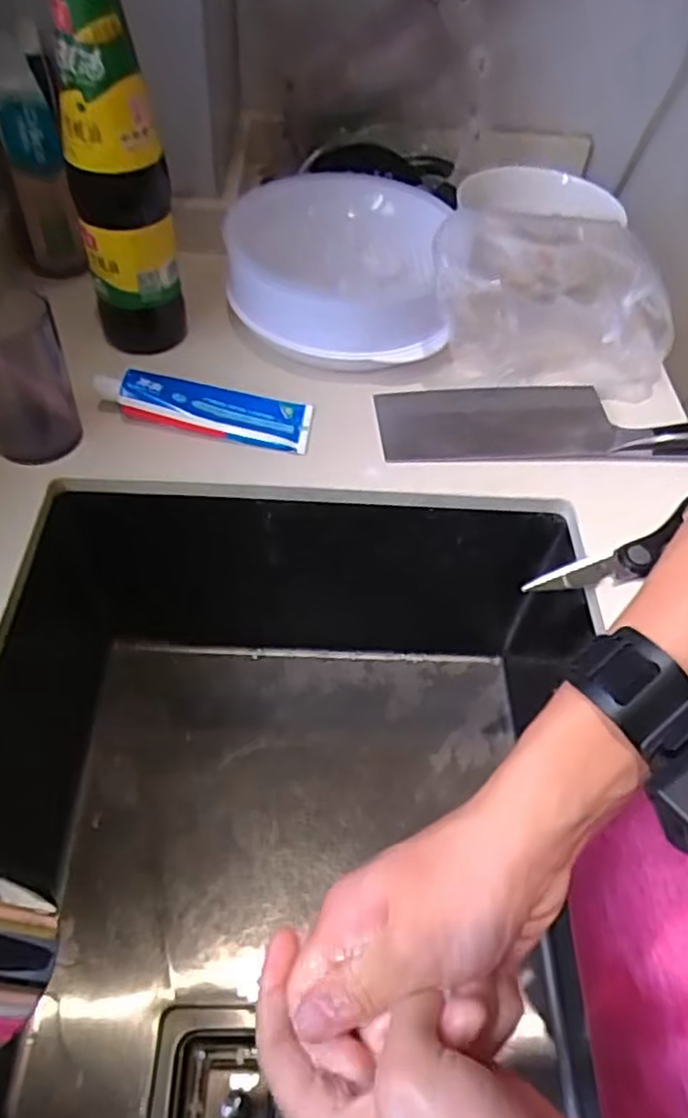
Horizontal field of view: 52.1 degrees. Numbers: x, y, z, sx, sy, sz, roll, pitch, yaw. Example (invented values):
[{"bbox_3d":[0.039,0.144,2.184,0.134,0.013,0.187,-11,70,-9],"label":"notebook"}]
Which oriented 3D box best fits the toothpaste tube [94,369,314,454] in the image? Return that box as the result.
[{"bbox_3d":[-0.105,-0.119,0.535,0.157,0.031,0.049,8,51,1],"label":"toothpaste tube"}]

